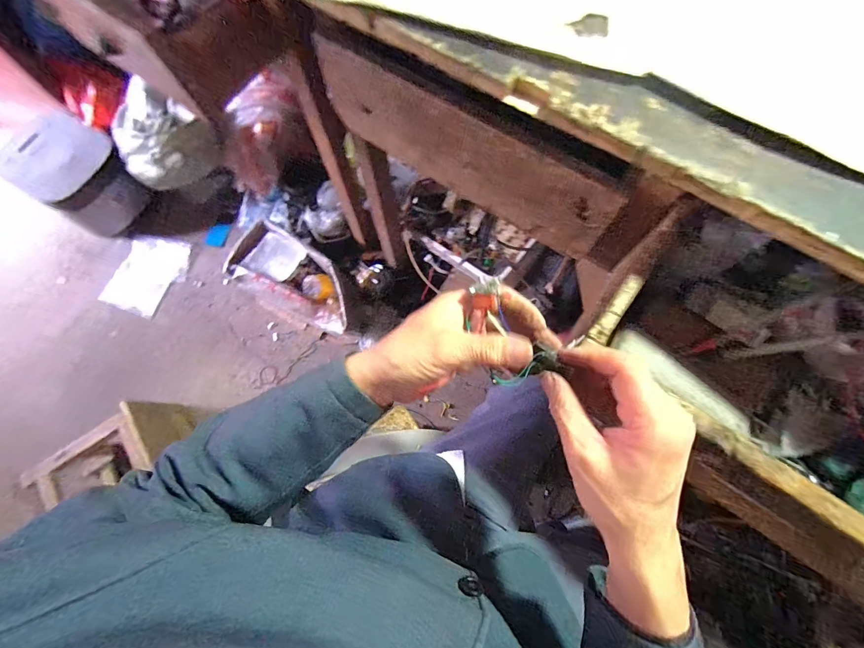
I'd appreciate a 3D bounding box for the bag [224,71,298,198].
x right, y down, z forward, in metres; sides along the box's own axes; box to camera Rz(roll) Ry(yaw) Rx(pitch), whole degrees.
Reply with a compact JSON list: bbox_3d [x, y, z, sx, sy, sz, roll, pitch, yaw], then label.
[{"bbox_3d":[-0.490,-0.503,1.009,0.149,0.149,0.321,34,118,9],"label":"bag"}]

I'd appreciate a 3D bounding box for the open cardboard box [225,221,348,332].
[{"bbox_3d":[-0.362,-0.102,1.029,0.351,0.179,0.183,30,76,8],"label":"open cardboard box"}]

